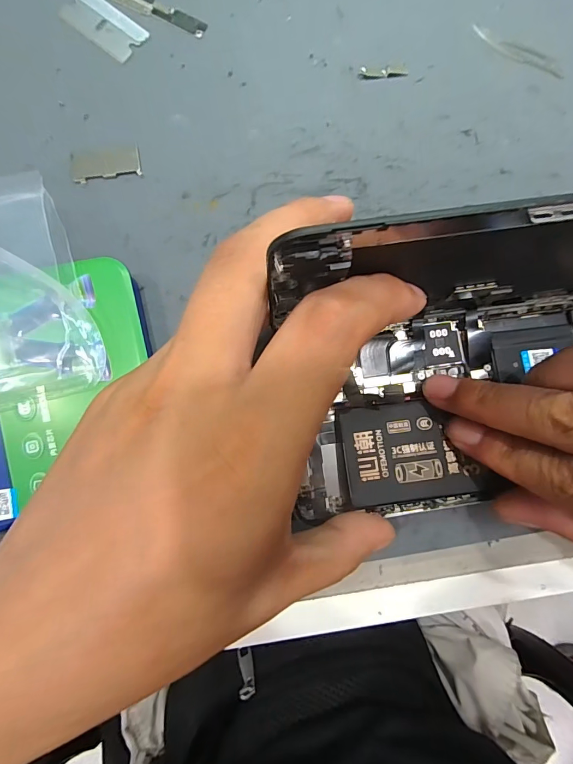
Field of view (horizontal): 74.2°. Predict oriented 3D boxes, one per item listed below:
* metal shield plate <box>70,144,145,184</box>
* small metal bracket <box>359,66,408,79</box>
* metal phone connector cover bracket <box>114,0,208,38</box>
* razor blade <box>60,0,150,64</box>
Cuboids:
[{"bbox_3d":[-0.077,-0.094,0.162,0.028,0.004,0.014,-10,84,-4],"label":"metal shield plate"},{"bbox_3d":[0.045,-0.142,0.173,0.023,0.004,0.004,-5,84,-3],"label":"small metal bracket"},{"bbox_3d":[-0.060,-0.171,0.171,0.050,0.004,0.011,24,83,0],"label":"metal phone connector cover bracket"},{"bbox_3d":[-0.083,-0.161,0.170,0.038,0.004,0.019,38,83,2],"label":"razor blade"}]

